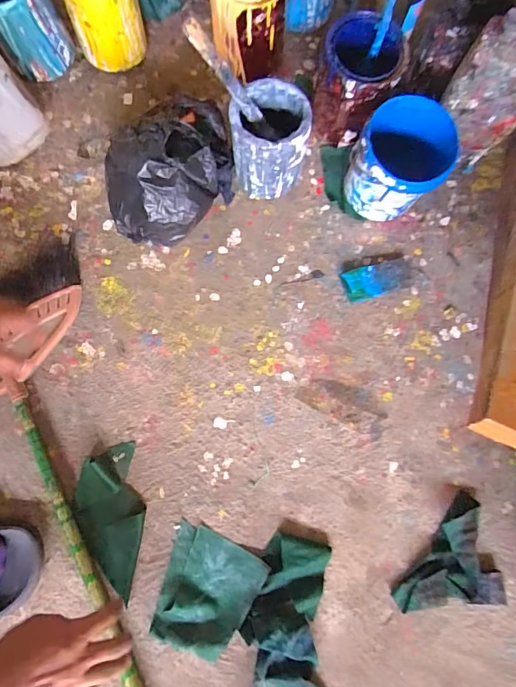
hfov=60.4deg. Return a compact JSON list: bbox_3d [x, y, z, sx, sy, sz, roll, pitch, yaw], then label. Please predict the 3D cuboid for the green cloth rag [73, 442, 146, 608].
[{"bbox_3d":[-0.194,0.238,0.585,0.083,0.036,0.188,-13,79,-4],"label":"green cloth rag"}]

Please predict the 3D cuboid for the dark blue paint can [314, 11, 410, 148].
[{"bbox_3d":[0.140,-0.373,0.638,0.107,0.133,0.103,0,79,-1],"label":"dark blue paint can"}]

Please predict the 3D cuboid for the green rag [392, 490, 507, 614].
[{"bbox_3d":[0.272,0.305,0.588,0.112,0.026,0.170,38,80,6],"label":"green rag"}]

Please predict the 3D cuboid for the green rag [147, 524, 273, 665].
[{"bbox_3d":[-0.073,0.329,0.581,0.123,0.018,0.142,28,80,4],"label":"green rag"}]

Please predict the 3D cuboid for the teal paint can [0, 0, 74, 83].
[{"bbox_3d":[-0.345,-0.479,0.653,0.092,0.144,0.092,0,79,-1],"label":"teal paint can"}]

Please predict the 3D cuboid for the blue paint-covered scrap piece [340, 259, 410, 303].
[{"bbox_3d":[0.179,-0.095,0.663,0.101,0.017,0.048,-17,80,-5],"label":"blue paint-covered scrap piece"}]

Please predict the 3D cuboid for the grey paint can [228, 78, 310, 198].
[{"bbox_3d":[0.015,-0.279,0.629,0.099,0.148,0.090,0,79,-1],"label":"grey paint can"}]

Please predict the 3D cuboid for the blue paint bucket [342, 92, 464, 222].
[{"bbox_3d":[0.198,-0.257,0.636,0.126,0.135,0.132,0,79,-1],"label":"blue paint bucket"}]

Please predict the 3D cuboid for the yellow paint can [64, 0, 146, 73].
[{"bbox_3d":[-0.228,-0.497,0.660,0.101,0.134,0.105,-16,80,-4],"label":"yellow paint can"}]

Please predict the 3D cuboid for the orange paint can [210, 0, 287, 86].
[{"bbox_3d":[-0.013,-0.479,0.660,0.111,0.127,0.129,3,80,0],"label":"orange paint can"}]

